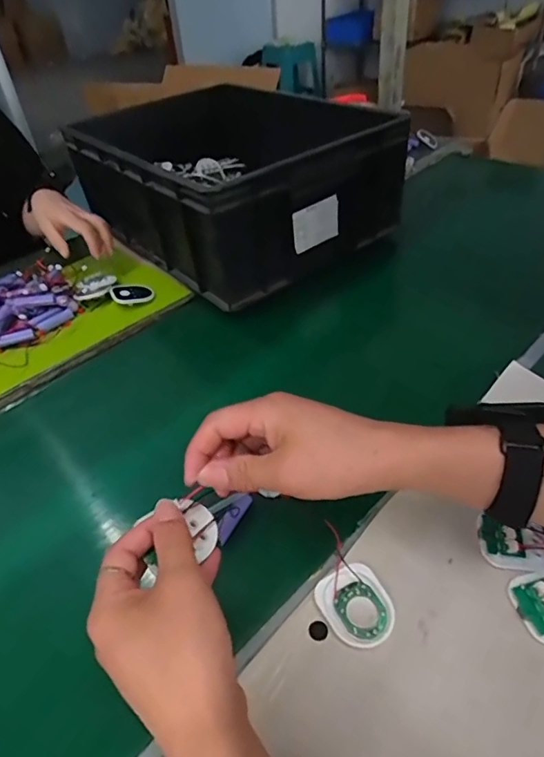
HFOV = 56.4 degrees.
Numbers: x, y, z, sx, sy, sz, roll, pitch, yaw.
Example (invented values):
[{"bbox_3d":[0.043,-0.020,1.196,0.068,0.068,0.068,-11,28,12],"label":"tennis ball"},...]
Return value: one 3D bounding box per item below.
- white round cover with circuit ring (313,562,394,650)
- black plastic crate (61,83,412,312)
[{"bbox_3d":[0.060,0.165,0.368,0.047,0.011,0.057,-19,44,-15],"label":"white round cover with circuit ring"},{"bbox_3d":[-0.077,-0.322,0.811,0.347,0.178,0.466,-33,49,-27],"label":"black plastic crate"}]

